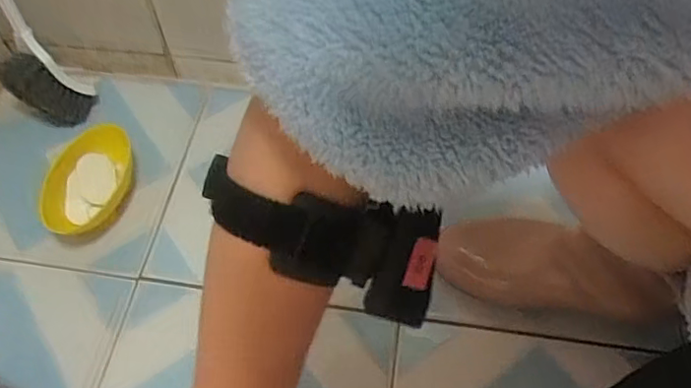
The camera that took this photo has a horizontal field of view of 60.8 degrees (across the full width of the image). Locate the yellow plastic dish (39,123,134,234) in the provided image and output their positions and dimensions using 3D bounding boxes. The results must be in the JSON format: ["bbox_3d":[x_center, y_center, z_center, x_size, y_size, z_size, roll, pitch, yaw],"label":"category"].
[{"bbox_3d":[-0.255,-0.010,0.593,0.069,0.054,0.118,8,55,6],"label":"yellow plastic dish"}]

